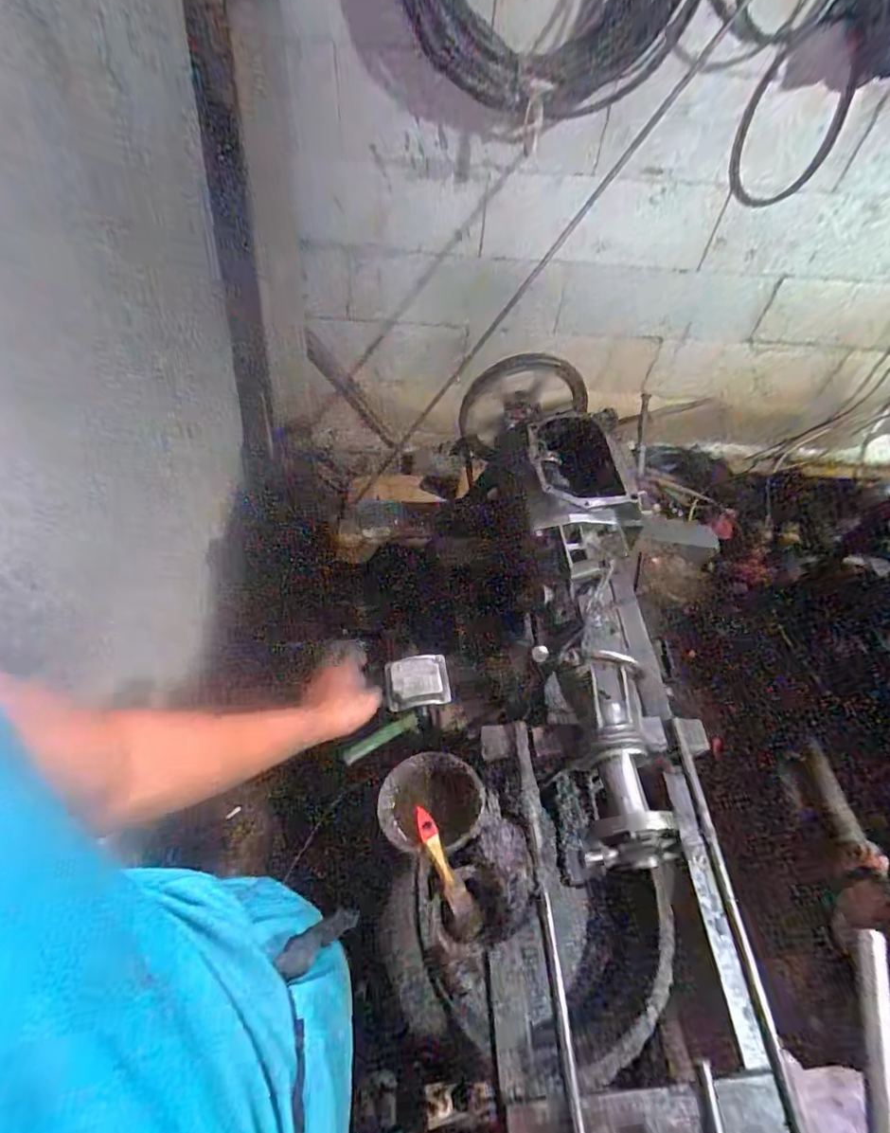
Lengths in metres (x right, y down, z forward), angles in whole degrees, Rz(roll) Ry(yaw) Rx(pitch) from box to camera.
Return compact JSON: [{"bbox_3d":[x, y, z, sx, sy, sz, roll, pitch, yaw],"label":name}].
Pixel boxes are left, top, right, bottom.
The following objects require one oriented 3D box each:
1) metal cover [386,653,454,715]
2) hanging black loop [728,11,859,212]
[{"bbox_3d":[-0.039,0.168,0.781,0.090,0.030,0.082,-3,55,-8],"label":"metal cover"},{"bbox_3d":[0.791,-1.008,1.232,0.251,0.338,0.026,1,55,-5],"label":"hanging black loop"}]

